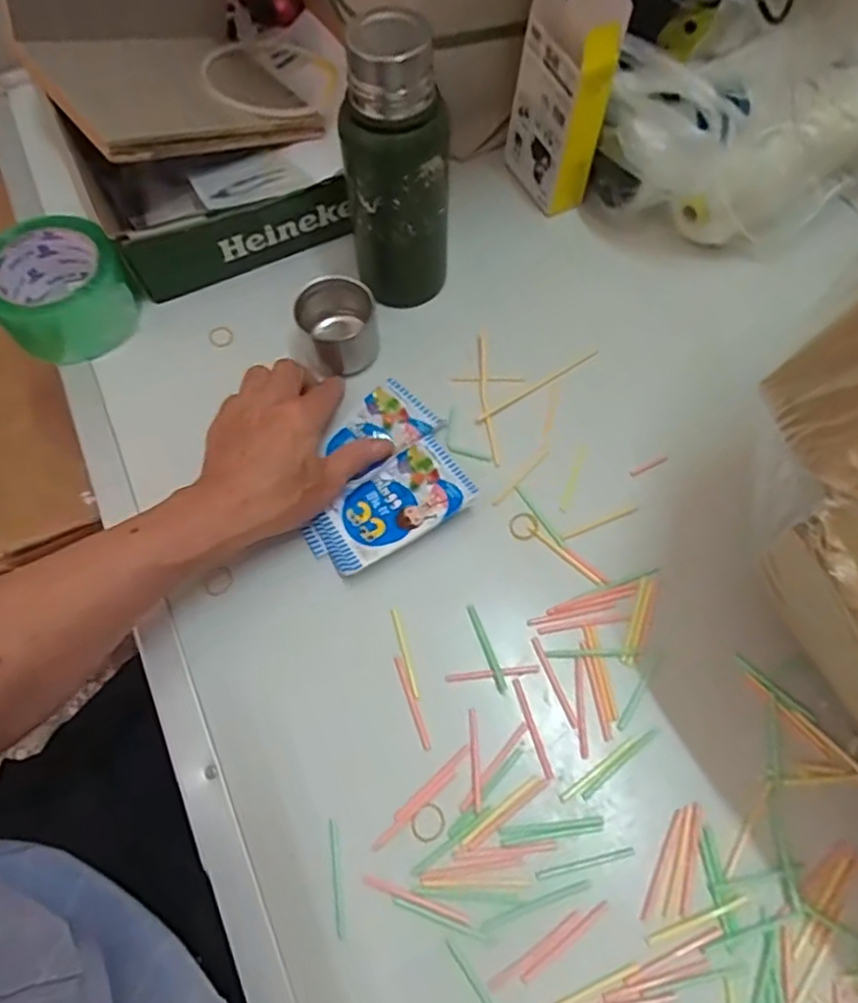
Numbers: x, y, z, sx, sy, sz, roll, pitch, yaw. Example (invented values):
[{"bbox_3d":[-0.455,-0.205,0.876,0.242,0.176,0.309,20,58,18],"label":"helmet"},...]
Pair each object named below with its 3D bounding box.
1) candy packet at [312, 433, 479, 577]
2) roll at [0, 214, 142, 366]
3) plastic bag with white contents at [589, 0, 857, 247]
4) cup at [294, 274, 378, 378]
[{"bbox_3d":[-0.026,0.002,0.461,0.110,0.019,0.064,-31,68,-12],"label":"candy packet"},{"bbox_3d":[-0.292,-0.171,0.513,0.100,0.069,0.096,-1,65,1],"label":"roll"},{"bbox_3d":[0.263,-0.308,0.537,0.212,0.106,0.167,23,68,12],"label":"plastic bag with white contents"},{"bbox_3d":[-0.071,-0.137,0.505,0.059,0.044,0.059,-1,65,1],"label":"cup"}]

